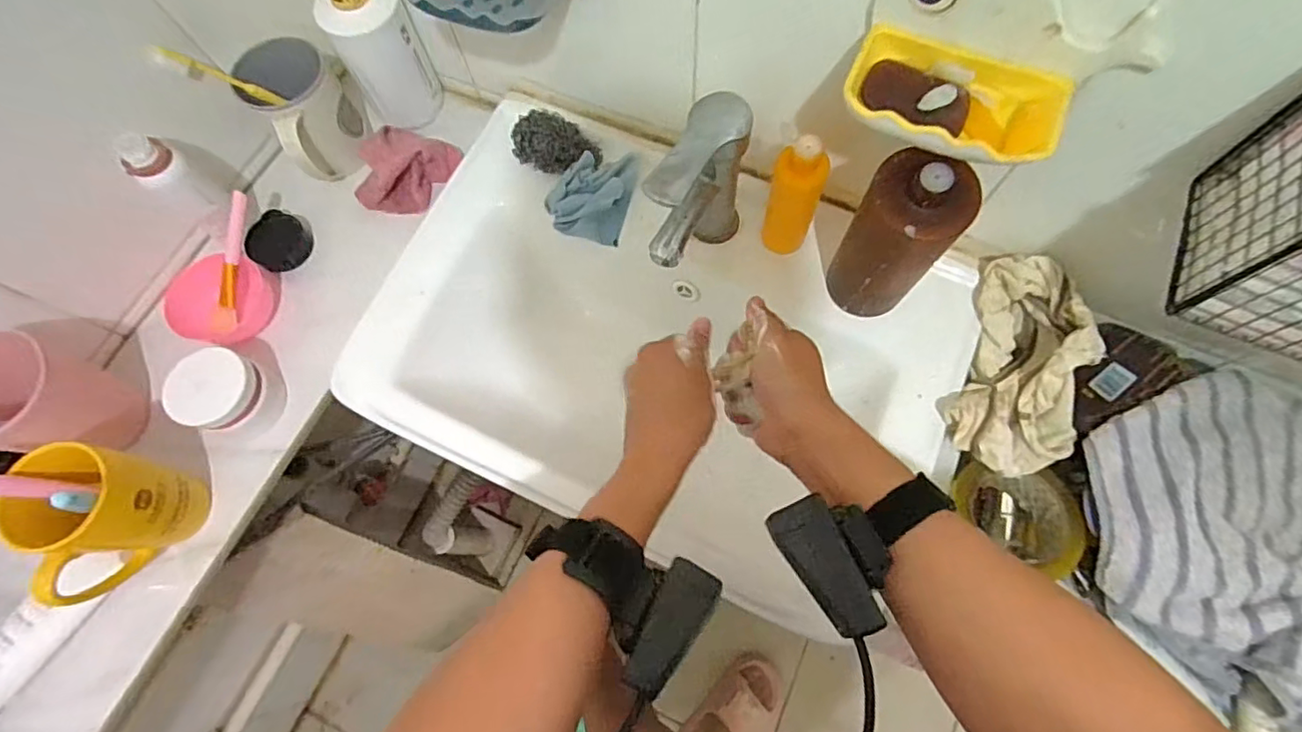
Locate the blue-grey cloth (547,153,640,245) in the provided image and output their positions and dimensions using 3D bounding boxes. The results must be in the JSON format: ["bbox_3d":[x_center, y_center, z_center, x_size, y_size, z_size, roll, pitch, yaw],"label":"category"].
[{"bbox_3d":[-0.055,-0.161,0.545,0.072,0.026,0.084,16,73,8],"label":"blue-grey cloth"}]

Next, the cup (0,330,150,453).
[{"bbox_3d":[-0.466,0.028,0.454,0.066,0.108,0.080,9,72,5],"label":"cup"}]

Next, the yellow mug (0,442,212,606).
[{"bbox_3d":[-0.395,0.120,0.438,0.065,0.112,0.104,-5,71,1],"label":"yellow mug"}]

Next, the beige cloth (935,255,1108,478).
[{"bbox_3d":[0.304,0.002,0.478,0.104,0.062,0.187,21,73,9],"label":"beige cloth"}]

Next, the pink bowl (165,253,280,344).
[{"bbox_3d":[-0.385,-0.056,0.526,0.063,0.054,0.069,-1,71,2],"label":"pink bowl"}]

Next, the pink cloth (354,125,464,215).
[{"bbox_3d":[-0.237,-0.189,0.566,0.096,0.057,0.059,1,71,2],"label":"pink cloth"}]

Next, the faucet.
[{"bbox_3d":[0.037,-0.123,0.458,0.046,0.143,0.106,29,75,11],"label":"faucet"}]

